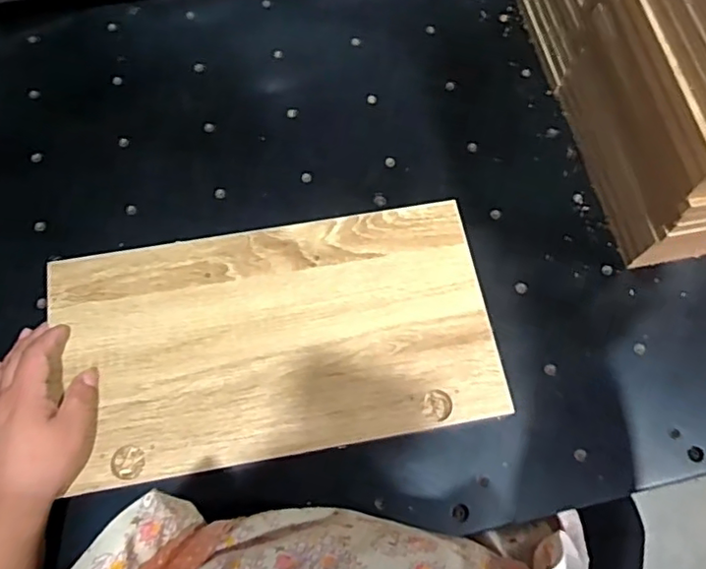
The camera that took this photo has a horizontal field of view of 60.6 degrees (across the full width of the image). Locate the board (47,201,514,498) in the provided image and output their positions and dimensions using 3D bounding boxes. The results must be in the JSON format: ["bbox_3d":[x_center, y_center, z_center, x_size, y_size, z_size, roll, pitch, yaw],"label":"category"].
[{"bbox_3d":[-0.063,0.042,0.509,0.350,0.013,0.195,-10,72,-3],"label":"board"}]

